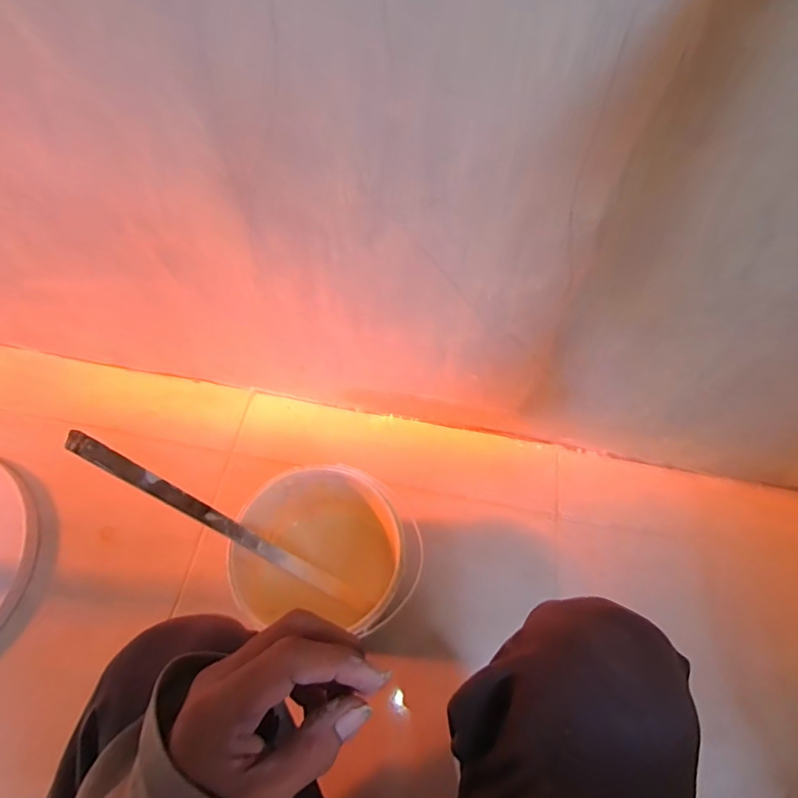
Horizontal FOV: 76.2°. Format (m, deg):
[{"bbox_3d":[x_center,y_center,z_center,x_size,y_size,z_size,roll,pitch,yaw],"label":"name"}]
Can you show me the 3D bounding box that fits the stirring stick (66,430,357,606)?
[{"bbox_3d":[-0.165,0.136,0.518,0.016,0.354,0.016,-6,49,44],"label":"stirring stick"}]

